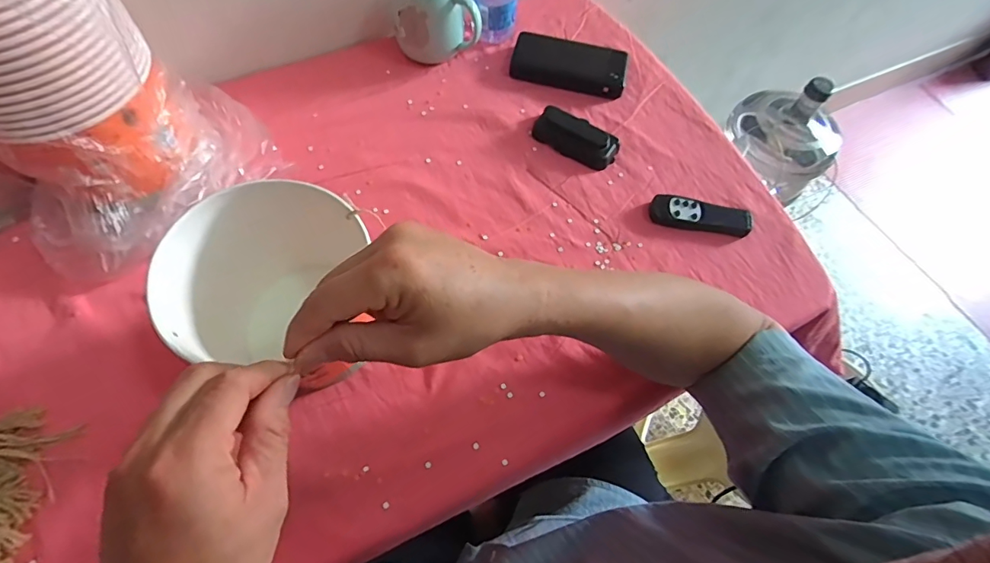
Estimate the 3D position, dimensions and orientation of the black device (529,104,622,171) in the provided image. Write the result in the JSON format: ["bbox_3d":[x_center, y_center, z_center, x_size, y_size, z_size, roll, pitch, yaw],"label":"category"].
[{"bbox_3d":[0.101,-0.181,0.586,0.106,0.022,0.049,32,67,11],"label":"black device"}]

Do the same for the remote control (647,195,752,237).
[{"bbox_3d":[0.244,-0.079,0.545,0.122,0.019,0.039,6,64,-1],"label":"remote control"}]

